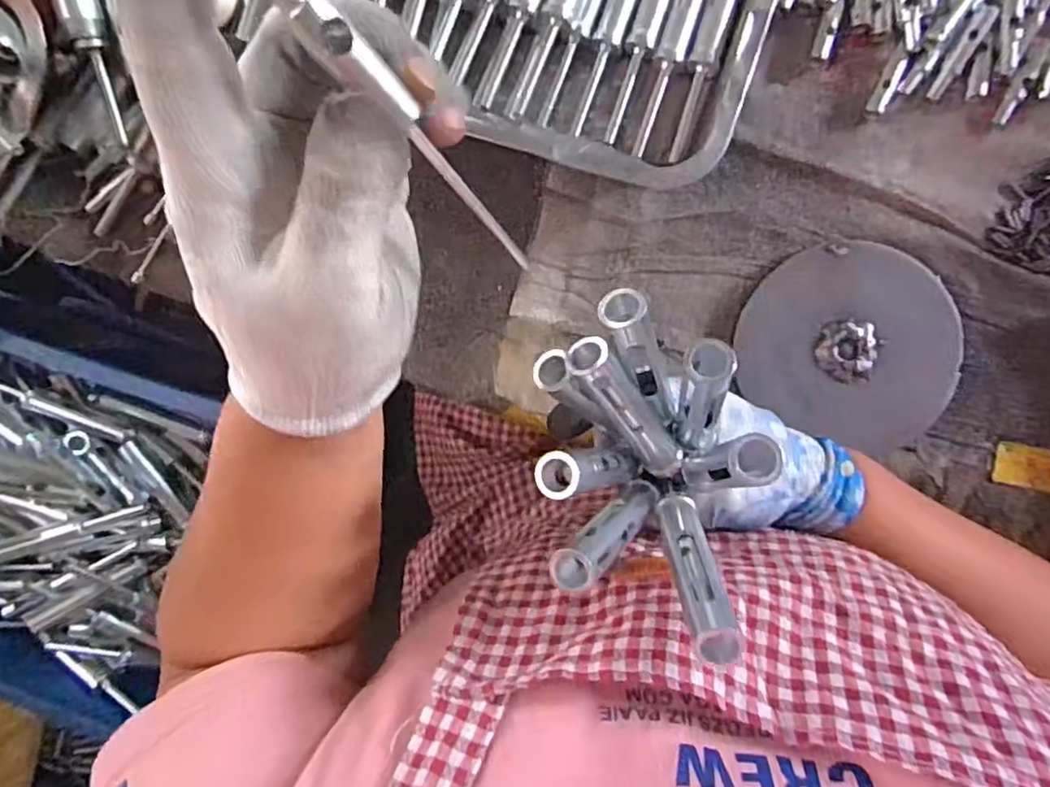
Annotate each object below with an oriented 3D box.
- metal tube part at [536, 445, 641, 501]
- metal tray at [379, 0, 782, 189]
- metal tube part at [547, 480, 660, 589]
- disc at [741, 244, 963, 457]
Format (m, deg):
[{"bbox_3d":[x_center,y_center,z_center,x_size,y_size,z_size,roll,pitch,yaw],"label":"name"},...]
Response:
[{"bbox_3d":[0.032,0.033,0.273,0.017,0.085,0.018,-3,85,30],"label":"metal tube part"},{"bbox_3d":[0.029,-0.239,0.366,0.226,0.034,0.201,17,97,3],"label":"metal tray"},{"bbox_3d":[0.038,0.056,0.266,0.016,0.087,0.016,-18,94,34],"label":"metal tube part"},{"bbox_3d":[0.196,-0.031,0.379,0.128,0.012,0.113,21,97,3],"label":"disc"}]

